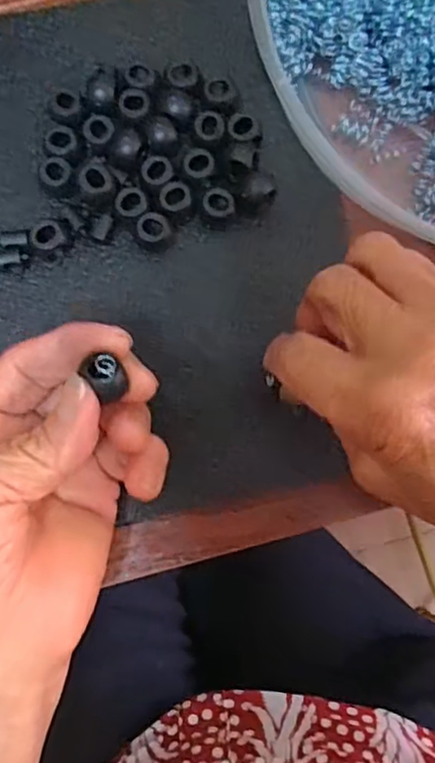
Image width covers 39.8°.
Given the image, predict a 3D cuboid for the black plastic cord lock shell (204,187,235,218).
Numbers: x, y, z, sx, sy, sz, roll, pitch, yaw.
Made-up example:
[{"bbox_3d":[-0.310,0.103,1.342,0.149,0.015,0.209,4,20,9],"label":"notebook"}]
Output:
[{"bbox_3d":[0.001,-0.079,0.271,0.013,0.013,0.015,-8,83,0],"label":"black plastic cord lock shell"}]

